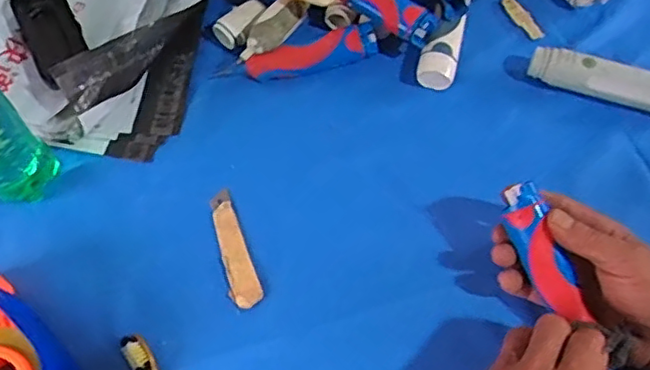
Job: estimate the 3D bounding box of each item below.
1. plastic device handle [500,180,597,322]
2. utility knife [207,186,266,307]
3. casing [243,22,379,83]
[{"bbox_3d":[0.165,0.051,0.456,0.027,0.027,0.109,-27,90,-12],"label":"plastic device handle"},{"bbox_3d":[-0.080,0.054,0.522,0.025,0.005,0.108,-20,62,-8],"label":"utility knife"},{"bbox_3d":[-0.010,-0.122,0.593,0.124,0.026,0.042,-19,62,-7],"label":"casing"}]

